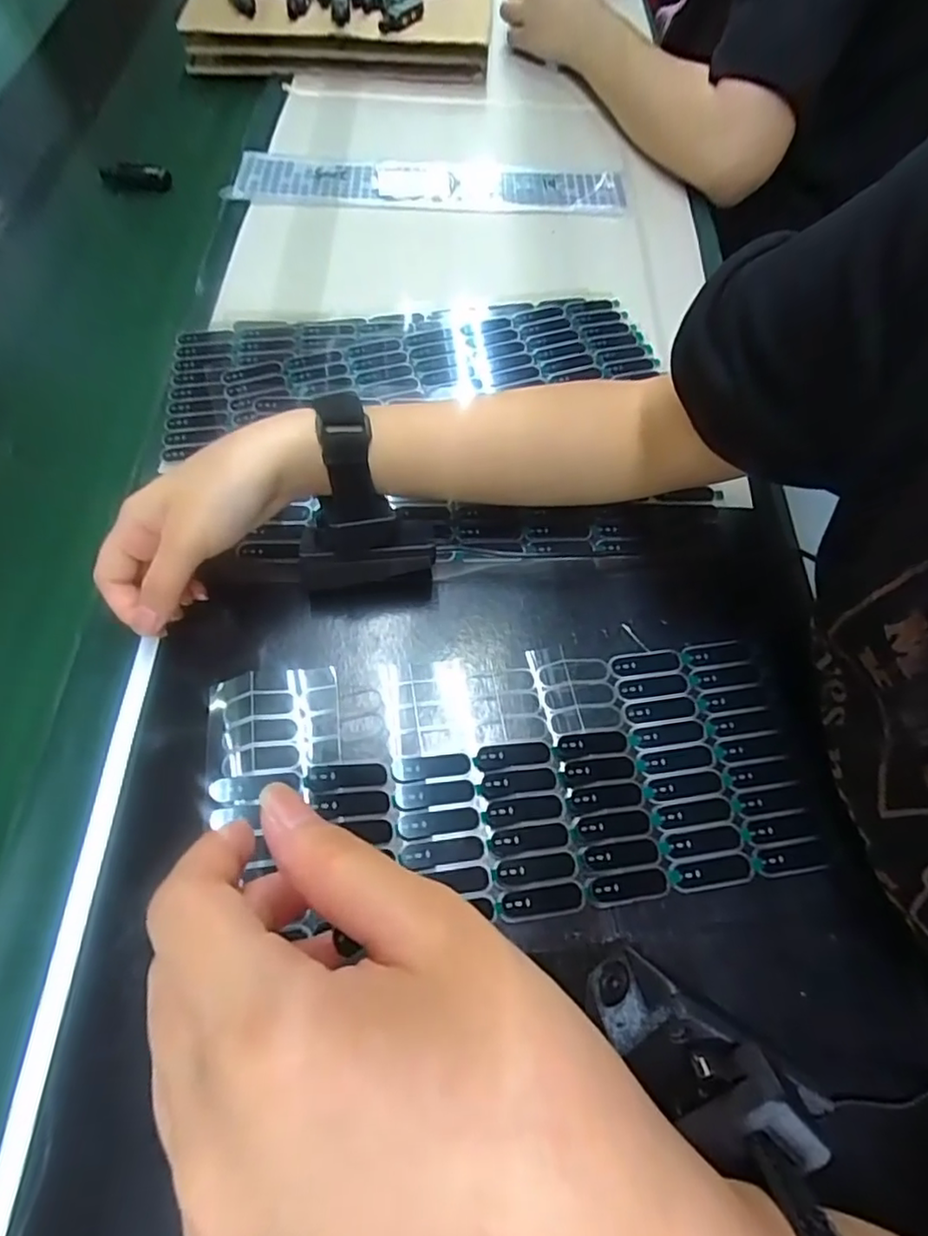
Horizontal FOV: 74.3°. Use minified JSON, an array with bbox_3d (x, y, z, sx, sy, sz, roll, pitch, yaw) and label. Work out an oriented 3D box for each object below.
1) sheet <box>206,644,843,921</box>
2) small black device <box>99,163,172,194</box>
[{"bbox_3d":[0.026,0.073,0.298,0.282,0.011,0.122,-3,61,-7],"label":"sheet"},{"bbox_3d":[-0.281,-0.376,0.522,0.058,0.024,0.009,-1,63,-4],"label":"small black device"}]

